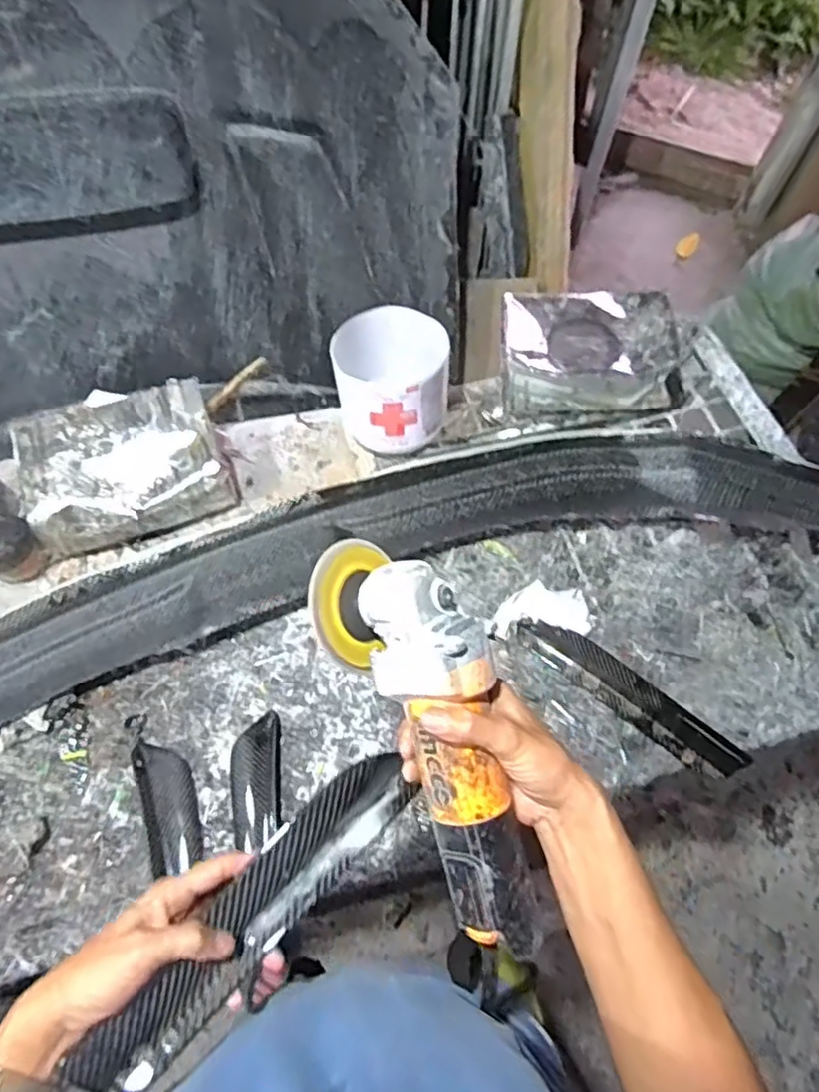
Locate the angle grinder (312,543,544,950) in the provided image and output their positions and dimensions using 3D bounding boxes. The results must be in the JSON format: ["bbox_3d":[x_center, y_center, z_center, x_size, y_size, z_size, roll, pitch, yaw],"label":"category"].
[{"bbox_3d":[0.024,0.130,0.443,0.095,0.083,0.292,-22,89,-14],"label":"angle grinder"}]

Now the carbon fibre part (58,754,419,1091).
[{"bbox_3d":[-0.103,0.245,0.453,0.263,0.030,0.054,-43,104,-23],"label":"carbon fibre part"}]

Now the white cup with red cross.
[{"bbox_3d":[-0.026,-0.217,0.903,0.143,0.150,0.135,1,62,-3],"label":"white cup with red cross"}]

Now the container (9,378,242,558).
[{"bbox_3d":[-0.366,-0.101,0.862,0.245,0.099,0.161,-17,64,-12],"label":"container"}]

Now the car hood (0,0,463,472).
[{"bbox_3d":[-0.724,-0.592,1.296,1.677,0.805,0.266,-12,63,-10],"label":"car hood"}]

